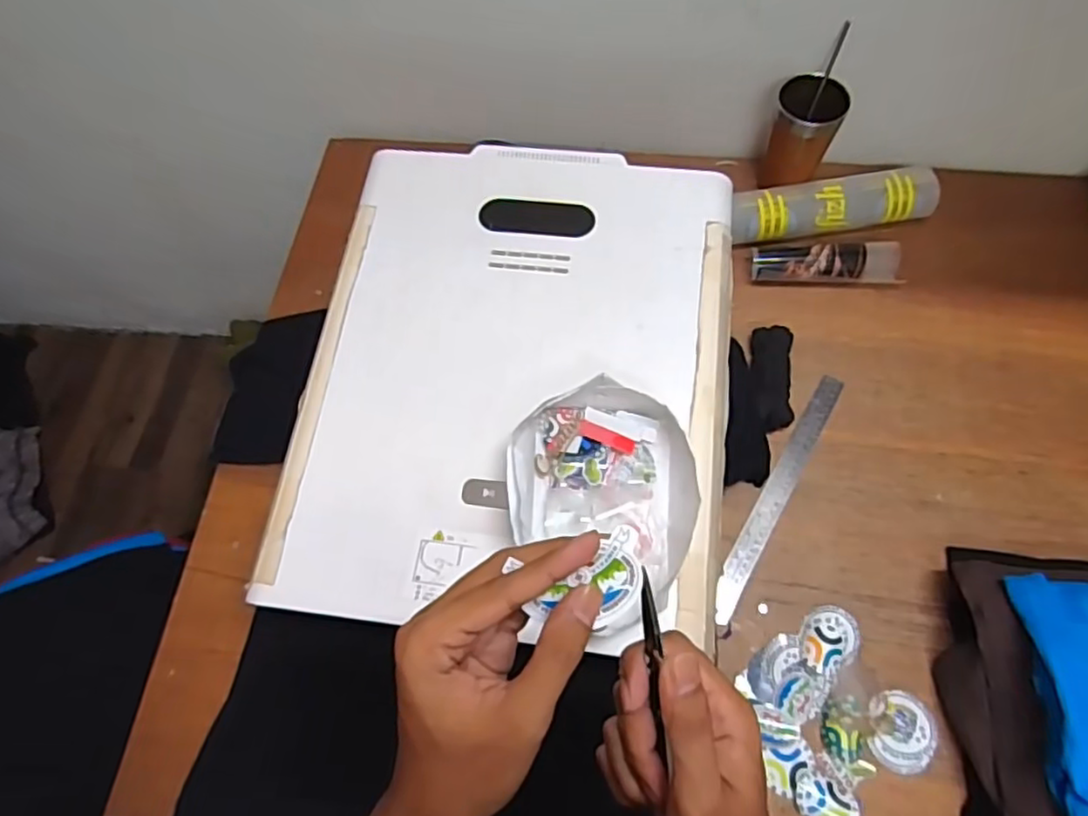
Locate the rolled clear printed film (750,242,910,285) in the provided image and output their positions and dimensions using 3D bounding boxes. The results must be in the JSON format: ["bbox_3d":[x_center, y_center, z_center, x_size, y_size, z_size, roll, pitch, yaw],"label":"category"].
[{"bbox_3d":[0.352,-0.182,0.820,0.185,0.044,0.049,3,68,4],"label":"rolled clear printed film"}]

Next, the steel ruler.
[{"bbox_3d":[0.264,0.093,0.742,0.028,0.005,0.318,28,73,14],"label":"steel ruler"}]

